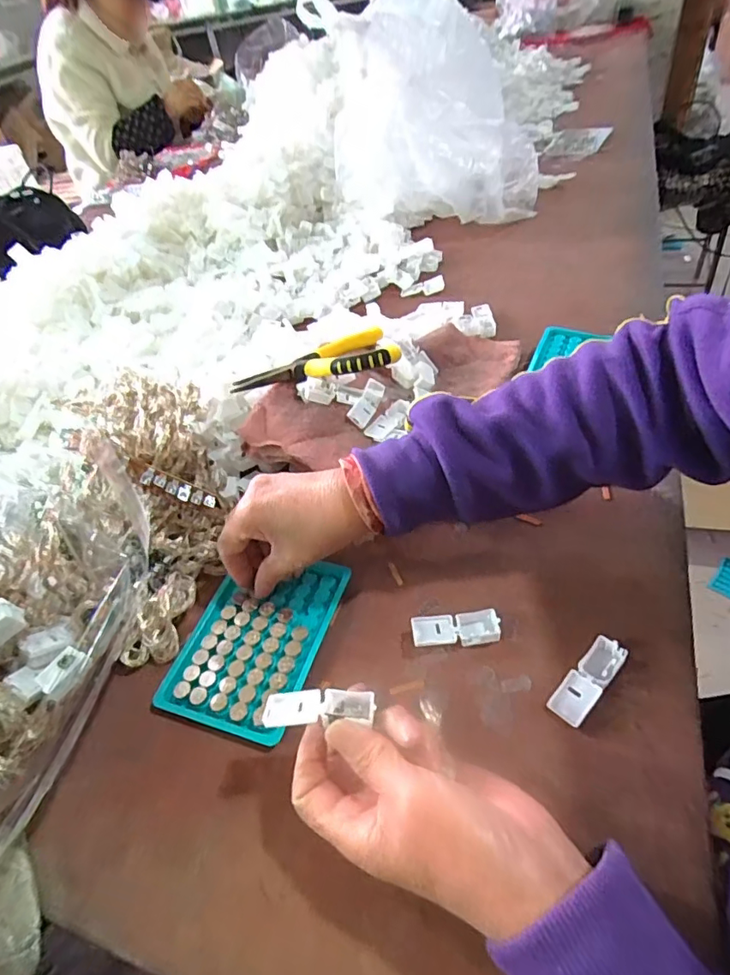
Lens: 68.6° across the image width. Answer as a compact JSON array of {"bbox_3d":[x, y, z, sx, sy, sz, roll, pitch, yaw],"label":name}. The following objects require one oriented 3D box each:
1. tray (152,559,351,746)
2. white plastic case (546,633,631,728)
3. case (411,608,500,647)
[{"bbox_3d":[-0.076,0.103,0.373,0.095,0.013,0.127,12,49,15],"label":"tray"},{"bbox_3d":[0.131,0.112,0.313,0.021,0.013,0.054,32,60,34],"label":"white plastic case"},{"bbox_3d":[0.059,0.092,0.350,0.055,0.015,0.023,-10,46,3],"label":"case"}]

